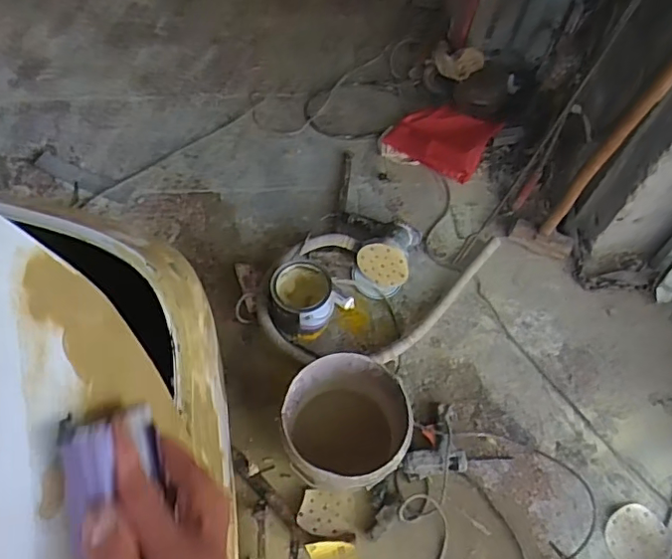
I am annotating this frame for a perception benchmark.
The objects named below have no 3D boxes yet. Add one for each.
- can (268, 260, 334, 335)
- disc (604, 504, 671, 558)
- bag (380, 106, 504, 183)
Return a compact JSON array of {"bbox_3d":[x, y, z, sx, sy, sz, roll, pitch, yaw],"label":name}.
[{"bbox_3d":[-0.088,0.044,1.436,0.157,0.137,0.161,2,60,-3],"label":"can"},{"bbox_3d":[0.684,0.581,1.267,0.141,0.020,0.126,-14,65,-5],"label":"disc"},{"bbox_3d":[0.339,-0.470,1.799,0.305,0.126,0.256,33,63,15],"label":"bag"}]

